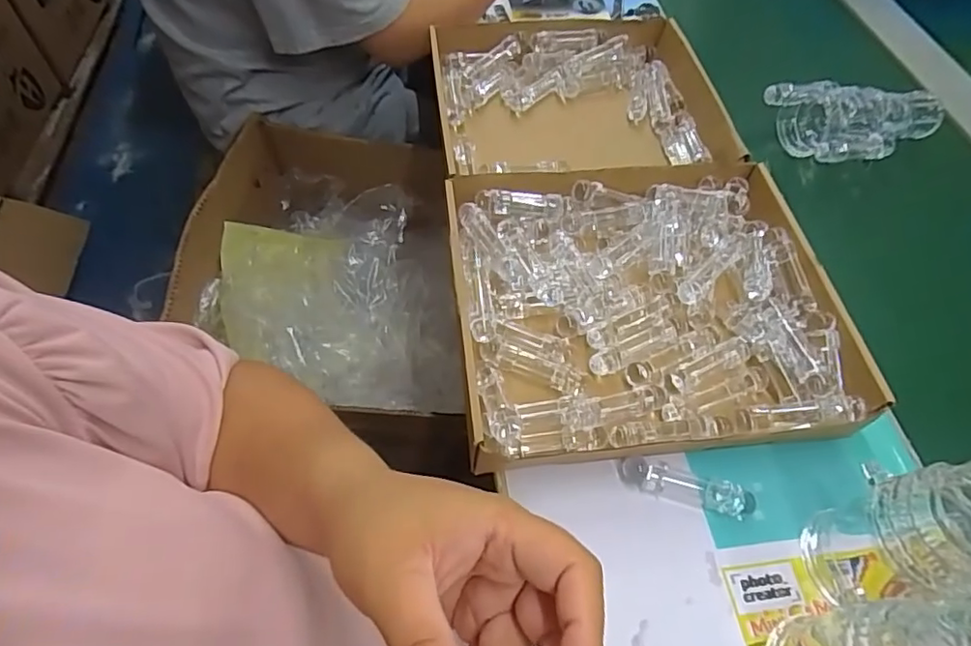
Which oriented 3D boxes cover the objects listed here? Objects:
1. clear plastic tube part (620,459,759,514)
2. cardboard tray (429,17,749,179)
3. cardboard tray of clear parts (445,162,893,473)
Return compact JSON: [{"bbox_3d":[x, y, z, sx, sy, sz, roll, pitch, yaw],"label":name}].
[{"bbox_3d":[0.150,0.123,0.434,0.094,0.018,0.021,14,57,8],"label":"clear plastic tube part"},{"bbox_3d":[0.107,-0.247,0.687,0.326,0.071,0.287,-4,57,-5],"label":"cardboard tray"},{"bbox_3d":[0.134,-0.020,0.512,0.314,0.057,0.269,-4,56,-4],"label":"cardboard tray of clear parts"}]

